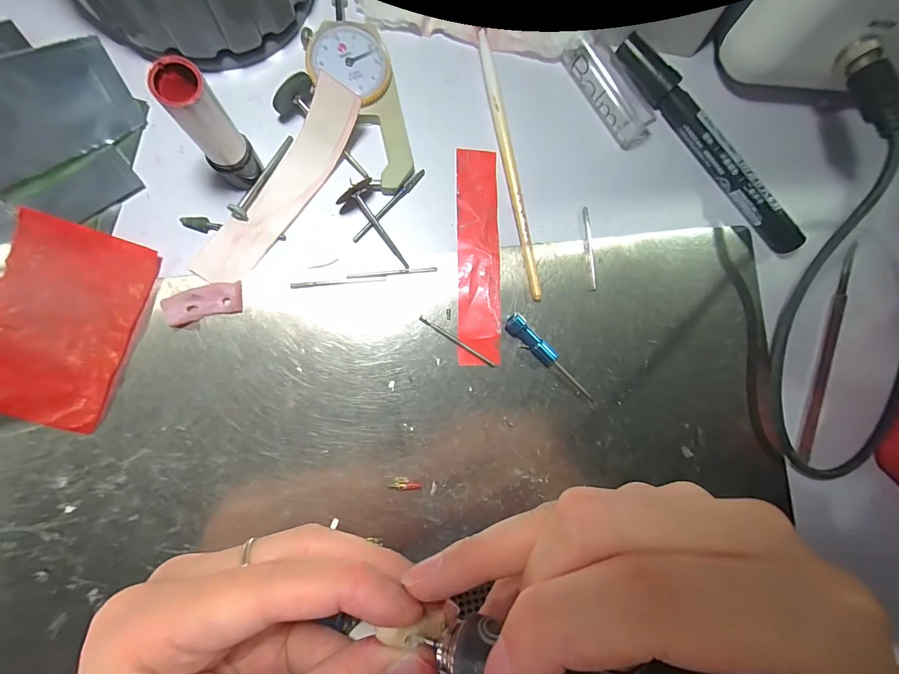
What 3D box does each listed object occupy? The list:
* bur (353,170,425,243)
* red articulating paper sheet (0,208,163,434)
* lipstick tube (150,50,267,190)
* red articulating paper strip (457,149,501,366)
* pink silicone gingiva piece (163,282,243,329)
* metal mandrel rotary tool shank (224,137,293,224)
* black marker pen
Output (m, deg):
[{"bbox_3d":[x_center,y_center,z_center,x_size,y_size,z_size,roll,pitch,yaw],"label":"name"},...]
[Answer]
[{"bbox_3d":[-0.029,-0.064,0.187,0.004,0.004,0.049,42,82,-6],"label":"bur"},{"bbox_3d":[-0.165,-0.007,0.160,0.056,0.004,0.081,19,85,-9],"label":"red articulating paper sheet"},{"bbox_3d":[-0.091,-0.078,0.150,0.018,0.058,0.018,0,88,-10],"label":"lipstick tube"},{"bbox_3d":[0.015,-0.041,0.192,0.021,0.004,0.108,0,88,-10],"label":"red articulating paper strip"},{"bbox_3d":[-0.107,-0.015,0.170,0.030,0.007,0.014,-17,91,-10],"label":"pink silicone gingiva piece"},{"bbox_3d":[-0.085,-0.074,0.175,0.005,0.009,0.046,27,84,-8],"label":"metal mandrel rotary tool shank"},{"bbox_3d":[0.143,-0.103,0.212,0.013,0.015,0.145,-44,96,-8],"label":"black marker pen"}]

